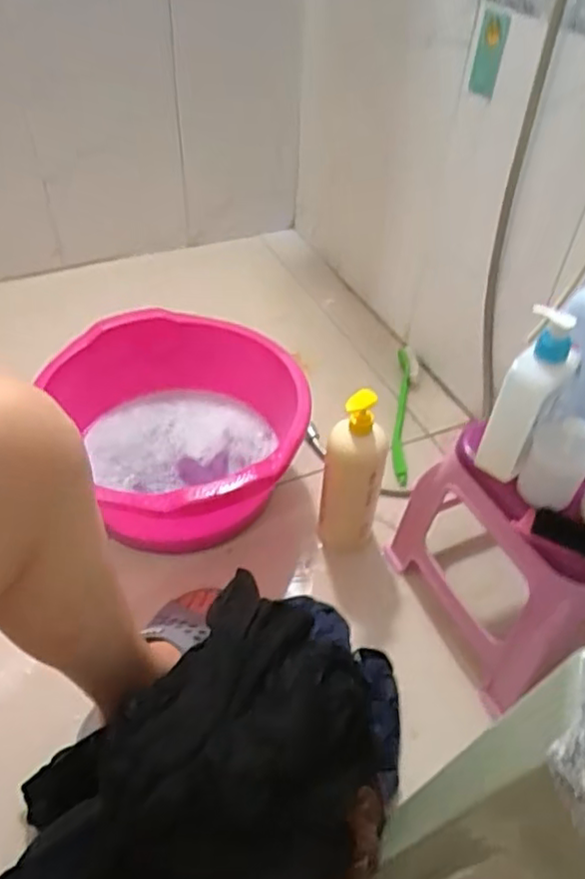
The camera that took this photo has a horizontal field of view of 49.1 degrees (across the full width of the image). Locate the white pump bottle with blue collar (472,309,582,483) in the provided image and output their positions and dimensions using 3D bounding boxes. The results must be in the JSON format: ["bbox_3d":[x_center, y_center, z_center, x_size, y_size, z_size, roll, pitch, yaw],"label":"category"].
[{"bbox_3d":[0.244,-0.041,0.663,0.054,0.192,0.050,24,49,19],"label":"white pump bottle with blue collar"}]

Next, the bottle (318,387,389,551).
[{"bbox_3d":[0.083,0.056,0.896,0.078,0.295,0.055,5,45,2],"label":"bottle"}]

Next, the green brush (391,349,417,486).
[{"bbox_3d":[0.203,-0.049,1.172,0.038,0.063,0.336,9,46,5],"label":"green brush"}]

